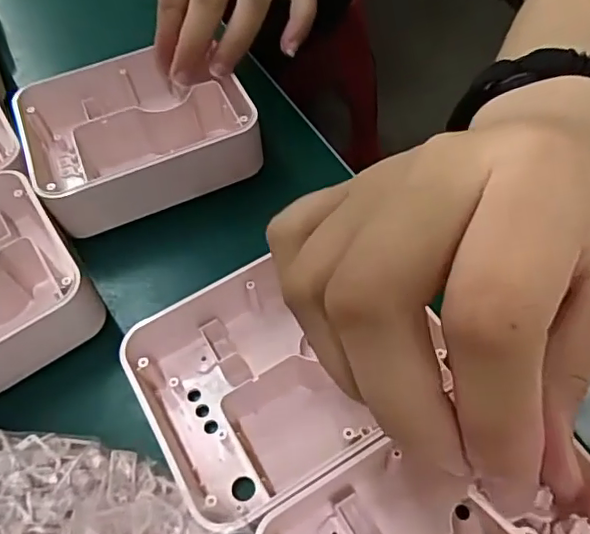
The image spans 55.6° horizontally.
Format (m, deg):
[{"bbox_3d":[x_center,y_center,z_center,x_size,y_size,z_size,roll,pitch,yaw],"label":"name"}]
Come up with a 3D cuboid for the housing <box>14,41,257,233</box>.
[{"bbox_3d":[-0.093,-0.079,0.335,0.123,0.039,0.101,-25,60,-11],"label":"housing"}]

